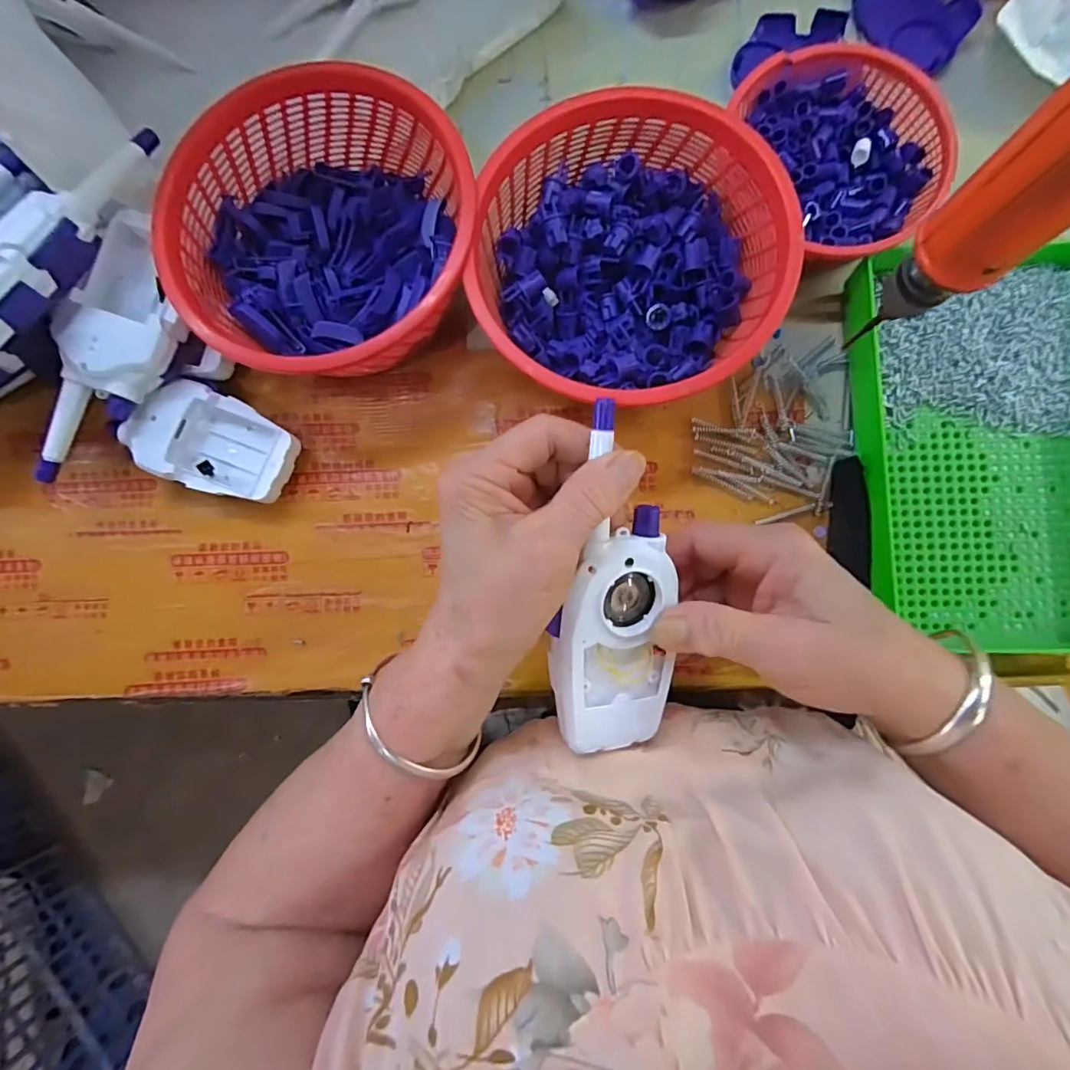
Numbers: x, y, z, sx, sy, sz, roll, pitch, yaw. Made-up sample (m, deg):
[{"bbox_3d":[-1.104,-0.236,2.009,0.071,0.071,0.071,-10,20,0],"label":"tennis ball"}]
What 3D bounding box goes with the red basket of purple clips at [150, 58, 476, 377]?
[{"bbox_3d":[-0.124,-0.180,0.333,0.176,0.078,0.167,0,84,1],"label":"red basket of purple clips"}]

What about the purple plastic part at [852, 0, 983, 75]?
[{"bbox_3d":[0.267,-0.369,0.366,0.082,0.014,0.067,44,87,5],"label":"purple plastic part"}]

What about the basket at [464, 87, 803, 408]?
[{"bbox_3d":[0.054,-0.159,0.323,0.173,0.075,0.173,5,85,2],"label":"basket"}]

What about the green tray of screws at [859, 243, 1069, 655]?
[{"bbox_3d":[0.275,-0.053,0.321,0.149,0.036,0.244,-2,84,1],"label":"green tray of screws"}]

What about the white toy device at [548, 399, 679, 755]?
[{"bbox_3d":[0.031,0.025,0.246,0.061,0.026,0.161,-13,107,-18],"label":"white toy device"}]

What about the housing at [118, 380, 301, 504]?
[{"bbox_3d":[-0.210,-0.059,0.346,0.107,0.036,0.064,25,86,4],"label":"housing"}]

